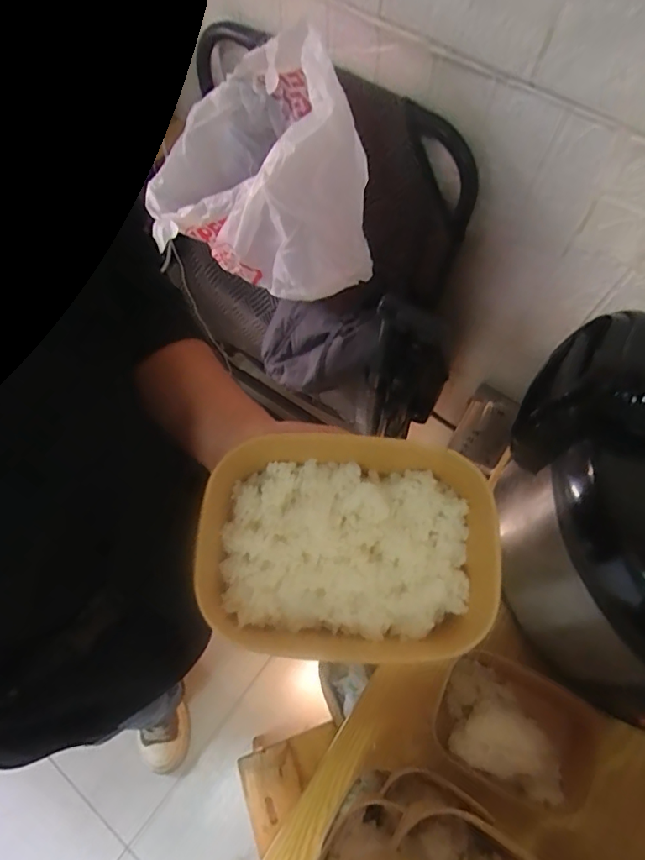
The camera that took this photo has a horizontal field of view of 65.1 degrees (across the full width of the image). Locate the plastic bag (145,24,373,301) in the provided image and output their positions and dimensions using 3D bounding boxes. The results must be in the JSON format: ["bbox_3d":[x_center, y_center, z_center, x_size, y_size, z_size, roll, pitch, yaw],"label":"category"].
[{"bbox_3d":[-0.097,-0.358,0.685,0.289,0.251,0.272,-11,67,-3],"label":"plastic bag"}]

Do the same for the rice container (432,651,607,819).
[{"bbox_3d":[0.210,0.329,0.555,0.159,0.072,0.121,27,70,12],"label":"rice container"}]

